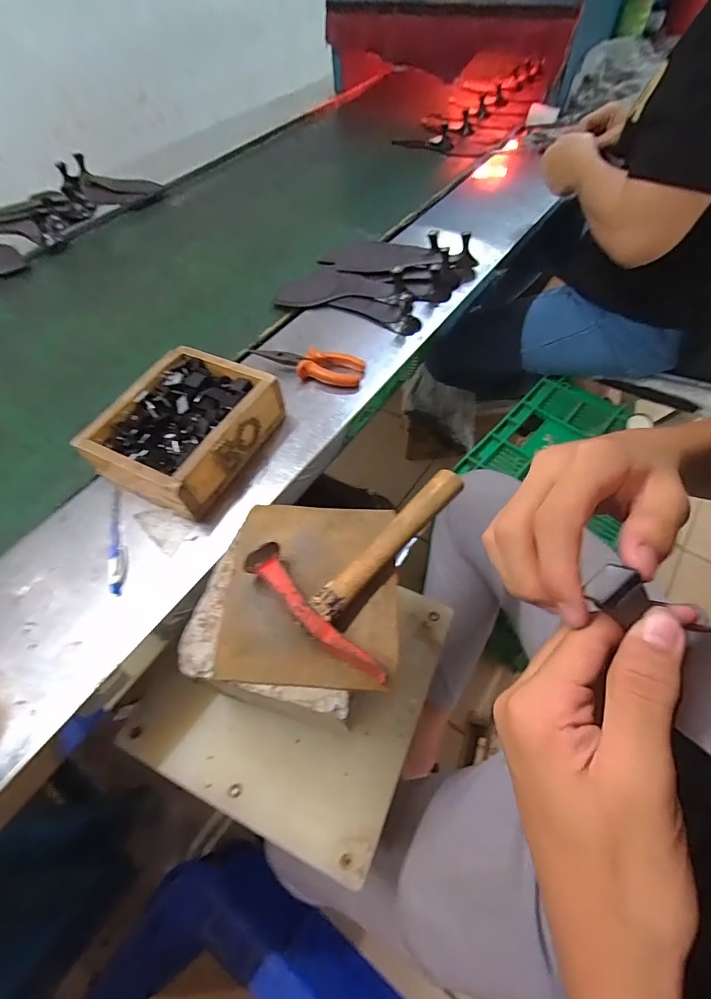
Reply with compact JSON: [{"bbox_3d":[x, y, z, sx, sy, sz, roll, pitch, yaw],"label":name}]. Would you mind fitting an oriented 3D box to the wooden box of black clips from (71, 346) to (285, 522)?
[{"bbox_3d":[-0.193,-0.080,0.501,0.153,0.074,0.176,24,62,19],"label":"wooden box of black clips"}]

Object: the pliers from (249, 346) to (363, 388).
[{"bbox_3d":[-0.064,-0.183,0.577,0.148,0.028,0.046,11,58,12],"label":"pliers"}]

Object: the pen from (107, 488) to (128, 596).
[{"bbox_3d":[-0.253,0.039,0.452,0.015,0.008,0.130,-17,57,-6],"label":"pen"}]

